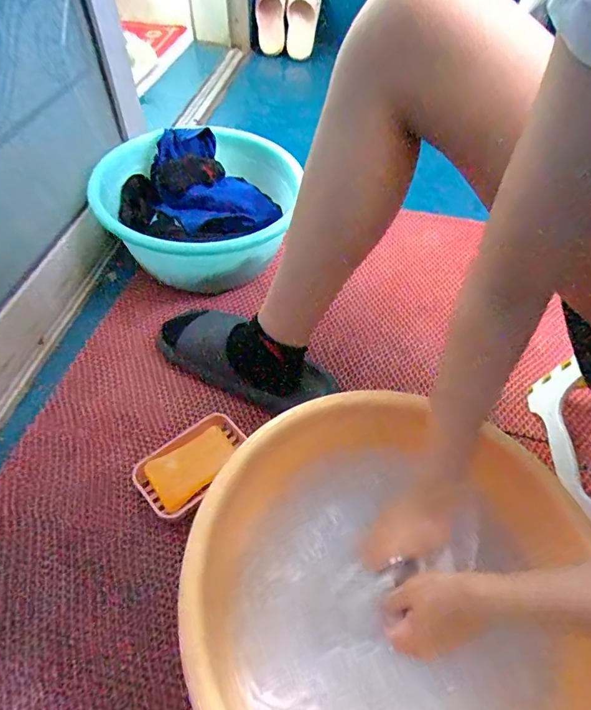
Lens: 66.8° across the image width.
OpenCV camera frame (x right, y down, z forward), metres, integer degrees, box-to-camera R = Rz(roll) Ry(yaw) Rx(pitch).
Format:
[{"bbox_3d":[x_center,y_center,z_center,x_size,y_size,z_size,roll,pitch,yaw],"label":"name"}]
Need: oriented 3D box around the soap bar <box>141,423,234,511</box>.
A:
[{"bbox_3d":[-0.123,0.134,0.541,0.101,0.030,0.055,-30,60,-22],"label":"soap bar"}]

